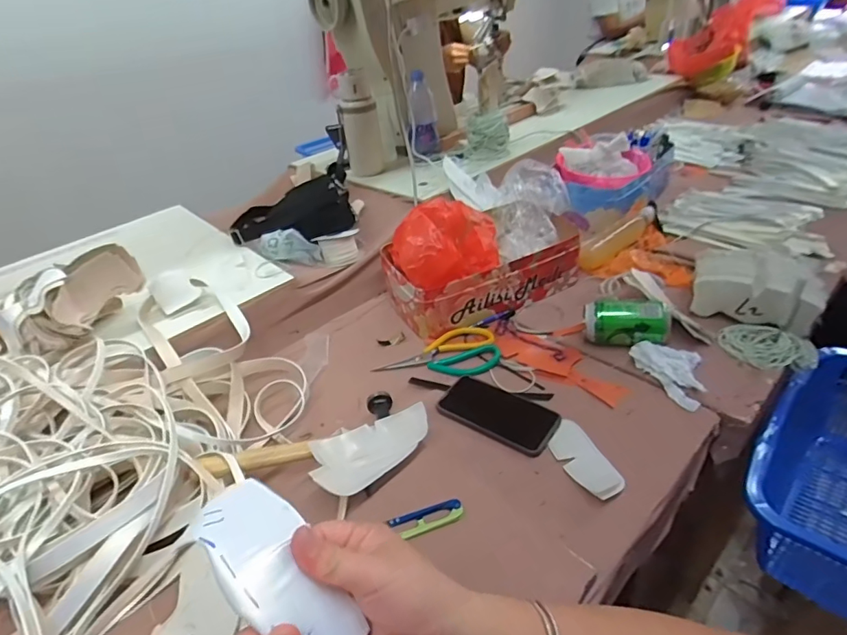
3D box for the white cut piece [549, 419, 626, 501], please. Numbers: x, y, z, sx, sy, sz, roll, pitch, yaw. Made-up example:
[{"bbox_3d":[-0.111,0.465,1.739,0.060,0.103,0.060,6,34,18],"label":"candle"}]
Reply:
[{"bbox_3d":[0.191,0.169,0.609,0.049,0.010,0.112,-22,35,-10],"label":"white cut piece"}]

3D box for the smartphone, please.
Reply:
[{"bbox_3d":[0.100,0.128,0.679,0.152,0.009,0.077,22,53,28],"label":"smartphone"}]

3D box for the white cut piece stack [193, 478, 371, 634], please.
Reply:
[{"bbox_3d":[-0.085,0.154,0.303,0.052,0.043,0.132,-34,71,-32],"label":"white cut piece stack"}]

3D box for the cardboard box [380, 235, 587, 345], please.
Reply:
[{"bbox_3d":[0.103,-0.082,0.898,0.327,0.096,0.164,-17,37,-13],"label":"cardboard box"}]

